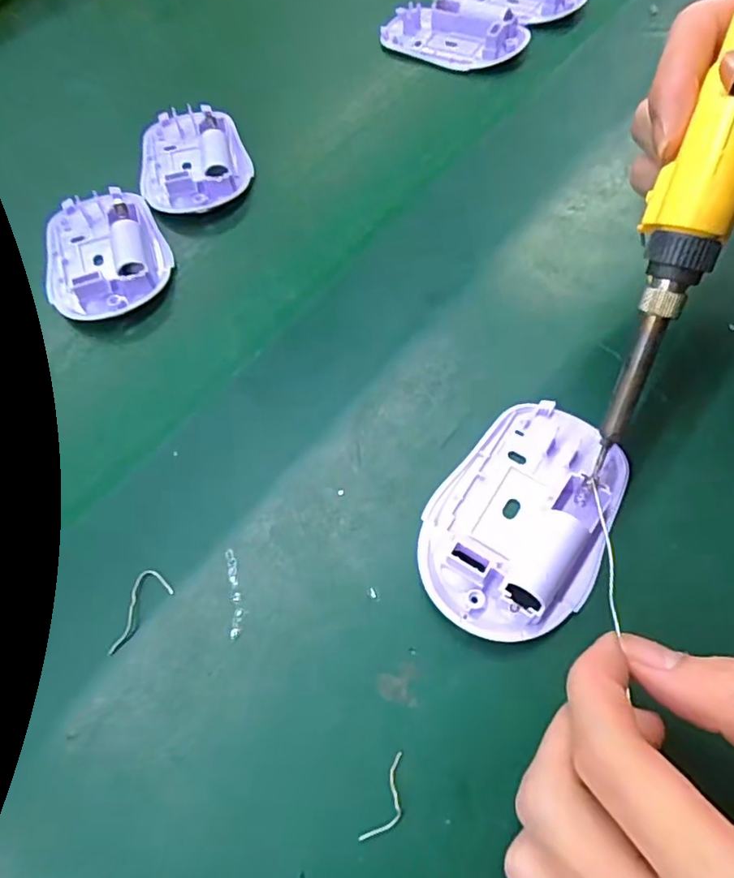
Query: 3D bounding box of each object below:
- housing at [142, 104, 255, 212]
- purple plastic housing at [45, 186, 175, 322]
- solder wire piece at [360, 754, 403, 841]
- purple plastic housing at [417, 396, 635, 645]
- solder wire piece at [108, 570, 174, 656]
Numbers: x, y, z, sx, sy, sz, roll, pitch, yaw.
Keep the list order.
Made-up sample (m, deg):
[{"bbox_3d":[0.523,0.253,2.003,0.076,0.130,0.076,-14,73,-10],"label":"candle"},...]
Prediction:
[{"bbox_3d":[-0.099,-0.163,0.326,0.059,0.014,0.084,-15,61,-7],"label":"housing"},{"bbox_3d":[-0.135,-0.098,0.292,0.061,0.016,0.088,-24,63,-12],"label":"purple plastic housing"},{"bbox_3d":[0.007,0.111,0.179,0.008,0.004,0.026,26,64,14],"label":"solder wire piece"},{"bbox_3d":[0.059,0.027,0.216,0.061,0.018,0.093,33,66,17],"label":"purple plastic housing"},{"bbox_3d":[-0.084,0.060,0.207,0.013,0.004,0.030,34,67,17],"label":"solder wire piece"}]

